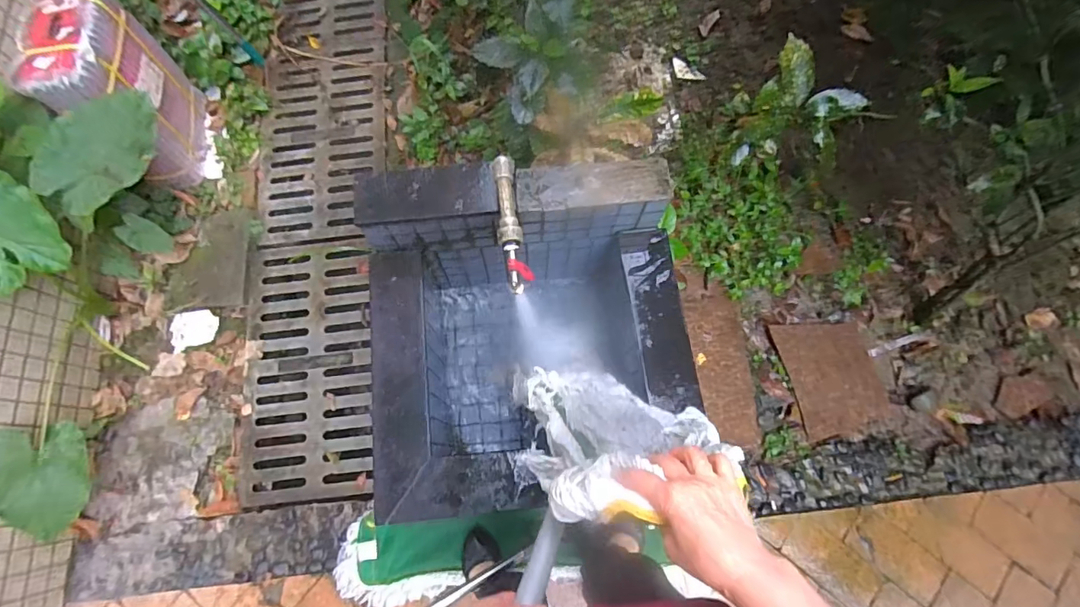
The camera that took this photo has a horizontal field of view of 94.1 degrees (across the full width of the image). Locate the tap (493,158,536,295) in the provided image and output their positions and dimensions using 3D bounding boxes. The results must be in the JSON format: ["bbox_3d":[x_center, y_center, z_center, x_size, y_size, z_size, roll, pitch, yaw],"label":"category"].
[{"bbox_3d":[-0.050,-0.139,0.868,0.049,0.059,0.242,-9,74,-3],"label":"tap"}]

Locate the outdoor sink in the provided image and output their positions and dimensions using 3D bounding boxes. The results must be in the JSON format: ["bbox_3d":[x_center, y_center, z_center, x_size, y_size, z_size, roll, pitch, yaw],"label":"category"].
[{"bbox_3d":[-0.020,0.094,1.087,0.603,0.460,0.607,-6,74,-4],"label":"outdoor sink"}]

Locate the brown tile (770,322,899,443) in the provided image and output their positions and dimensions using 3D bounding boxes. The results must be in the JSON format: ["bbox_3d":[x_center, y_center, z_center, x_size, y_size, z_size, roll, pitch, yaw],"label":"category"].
[{"bbox_3d":[0.801,0.197,1.365,0.256,0.026,0.309,-10,74,-5],"label":"brown tile"}]

